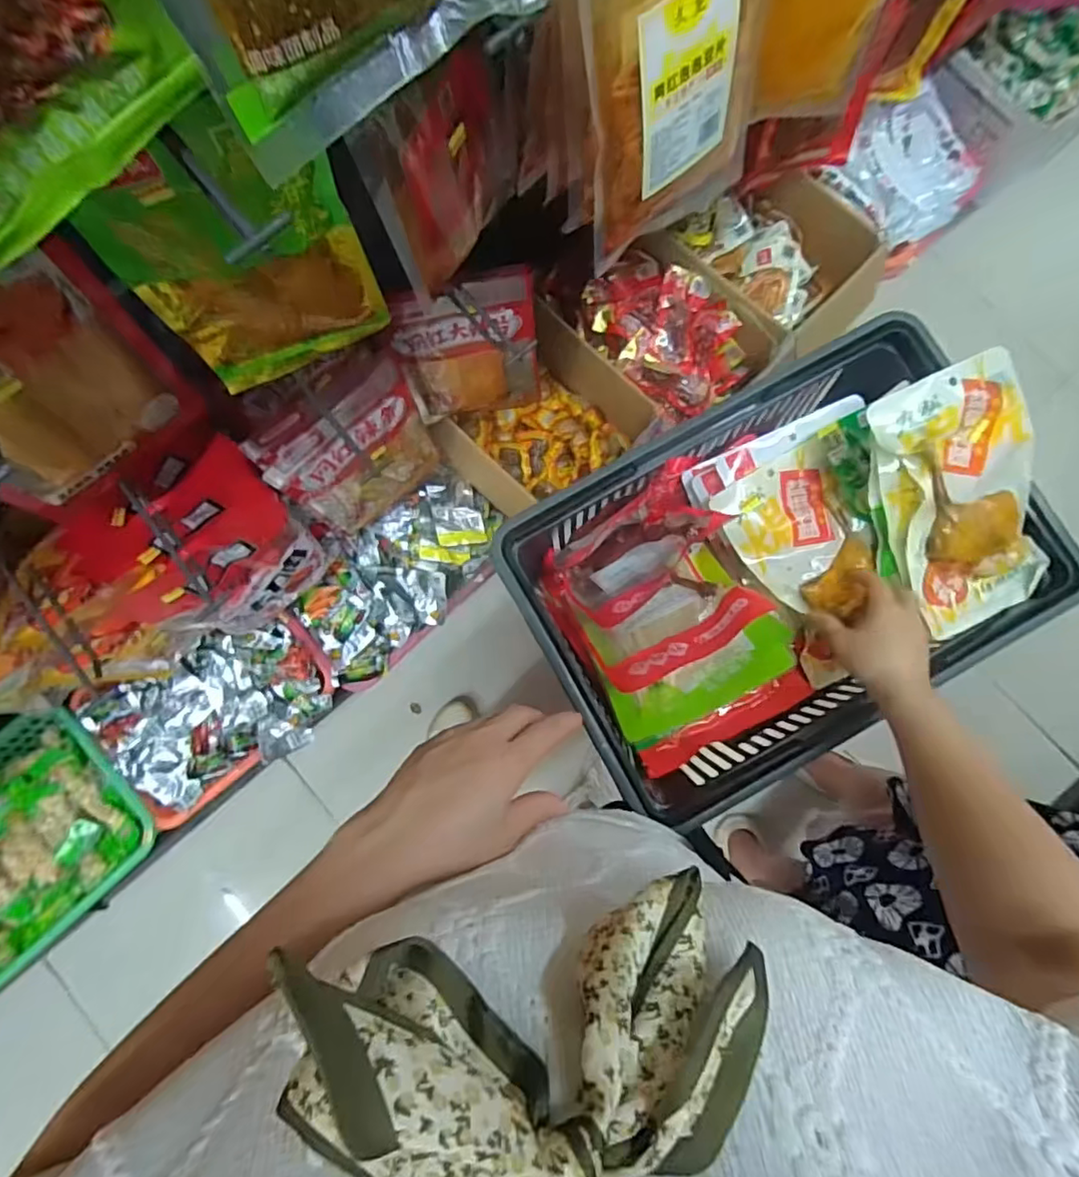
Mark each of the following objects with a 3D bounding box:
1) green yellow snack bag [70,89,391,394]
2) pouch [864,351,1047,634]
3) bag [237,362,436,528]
[{"bbox_3d":[-0.220,-0.245,0.471,0.163,0.244,0.028,-21,85,-4],"label":"green yellow snack bag"},{"bbox_3d":[0.383,-0.083,0.539,0.128,0.035,0.223,-20,103,-1],"label":"pouch"},{"bbox_3d":[-0.229,-0.165,0.784,0.184,0.337,0.061,-30,86,-5],"label":"bag"}]

